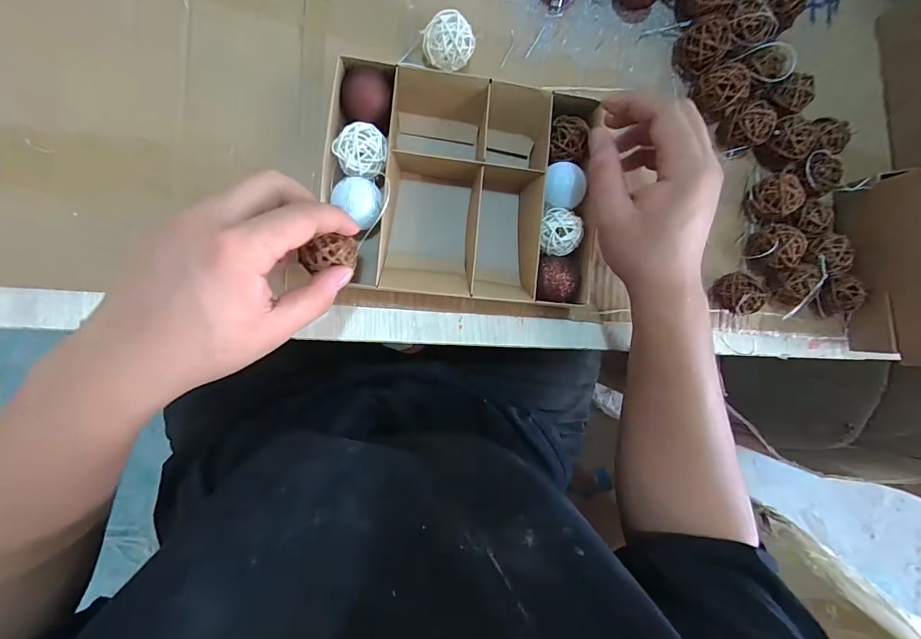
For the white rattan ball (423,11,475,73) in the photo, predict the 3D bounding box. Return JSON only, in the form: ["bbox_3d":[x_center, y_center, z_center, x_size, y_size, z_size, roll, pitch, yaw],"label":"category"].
[{"bbox_3d":[-0.010,-0.215,0.319,0.038,0.035,0.033,23,88,-9],"label":"white rattan ball"}]

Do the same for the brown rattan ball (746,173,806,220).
[{"bbox_3d":[0.283,-0.111,0.367,0.031,0.035,0.037,-28,96,-7],"label":"brown rattan ball"}]

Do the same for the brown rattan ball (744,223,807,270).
[{"bbox_3d":[0.281,-0.068,0.368,0.046,0.040,0.044,6,91,-9],"label":"brown rattan ball"}]

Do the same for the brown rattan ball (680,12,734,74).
[{"bbox_3d":[0.211,-0.237,0.351,0.037,0.032,0.037,0,92,-9],"label":"brown rattan ball"}]

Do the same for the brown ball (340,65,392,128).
[{"bbox_3d":[-0.072,-0.164,0.312,0.034,0.034,0.039,4,91,-9],"label":"brown ball"}]

